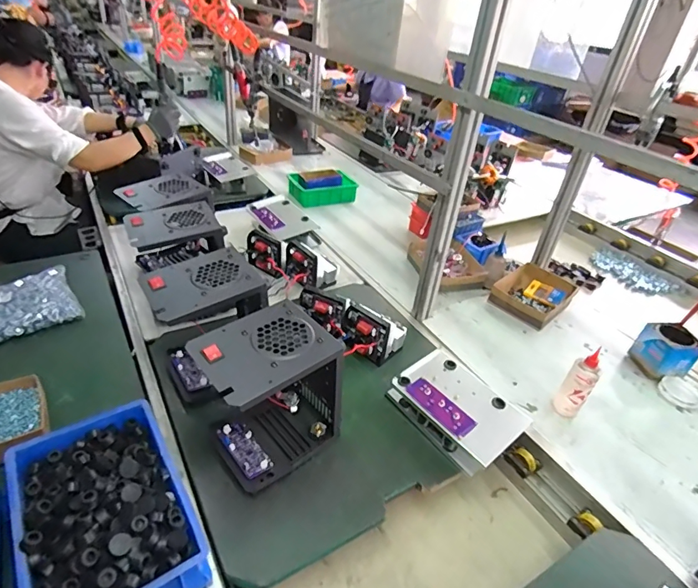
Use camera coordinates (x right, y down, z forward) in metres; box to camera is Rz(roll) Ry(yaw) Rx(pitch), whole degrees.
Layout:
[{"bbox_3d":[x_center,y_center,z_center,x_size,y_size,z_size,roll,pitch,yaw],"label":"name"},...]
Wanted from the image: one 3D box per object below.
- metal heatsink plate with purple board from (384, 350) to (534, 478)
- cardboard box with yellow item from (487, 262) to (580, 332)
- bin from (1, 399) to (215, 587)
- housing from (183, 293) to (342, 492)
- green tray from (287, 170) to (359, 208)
[{"bbox_3d":[0.207,0.221,0.848,0.156,0.073,0.236,-23,45,-36],"label":"metal heatsink plate with purple board"},{"bbox_3d":[0.516,0.001,1.234,0.236,0.053,0.179,-25,46,-37],"label":"cardboard box with yellow item"},{"bbox_3d":[-0.347,0.307,0.617,0.194,0.101,0.298,-19,42,-31],"label":"bin"},{"bbox_3d":[-0.124,0.166,0.714,0.203,0.238,0.144,-23,44,-35],"label":"housing"},{"bbox_3d":[-0.107,-0.411,1.678,0.228,0.082,0.162,-11,39,-23],"label":"green tray"}]

